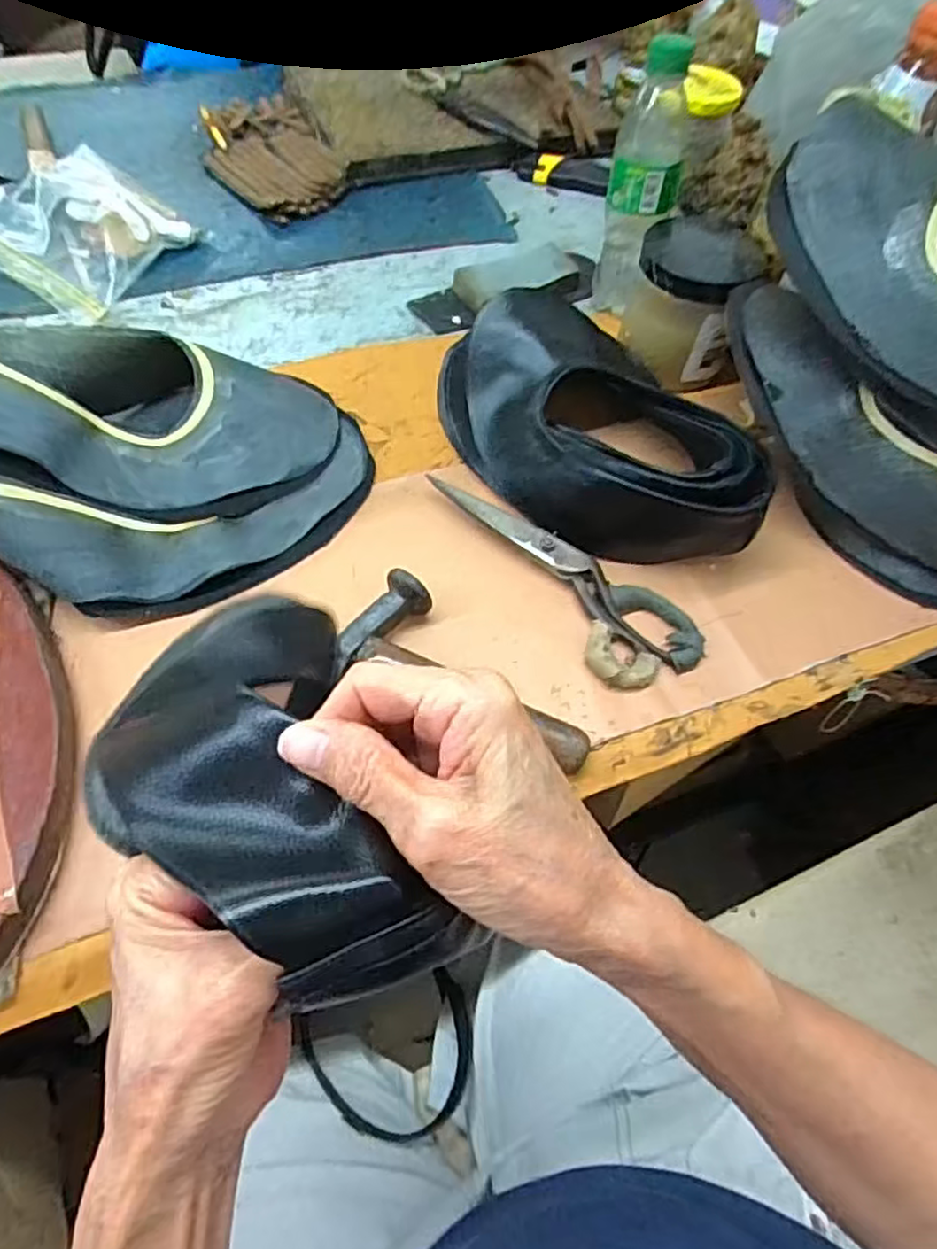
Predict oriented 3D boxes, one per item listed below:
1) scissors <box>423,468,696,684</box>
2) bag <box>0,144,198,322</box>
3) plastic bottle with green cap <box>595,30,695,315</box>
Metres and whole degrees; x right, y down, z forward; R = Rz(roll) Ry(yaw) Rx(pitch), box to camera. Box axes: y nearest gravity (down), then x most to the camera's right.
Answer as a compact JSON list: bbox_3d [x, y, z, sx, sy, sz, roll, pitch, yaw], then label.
[{"bbox_3d":[0.063,-0.037,0.442,0.067,0.016,0.191,-33,65,-21],"label":"scissors"},{"bbox_3d":[-0.340,-0.348,0.597,0.171,0.044,0.148,33,62,17],"label":"bag"},{"bbox_3d":[0.133,-0.330,0.530,0.052,0.170,0.058,11,58,4],"label":"plastic bottle with green cap"}]

